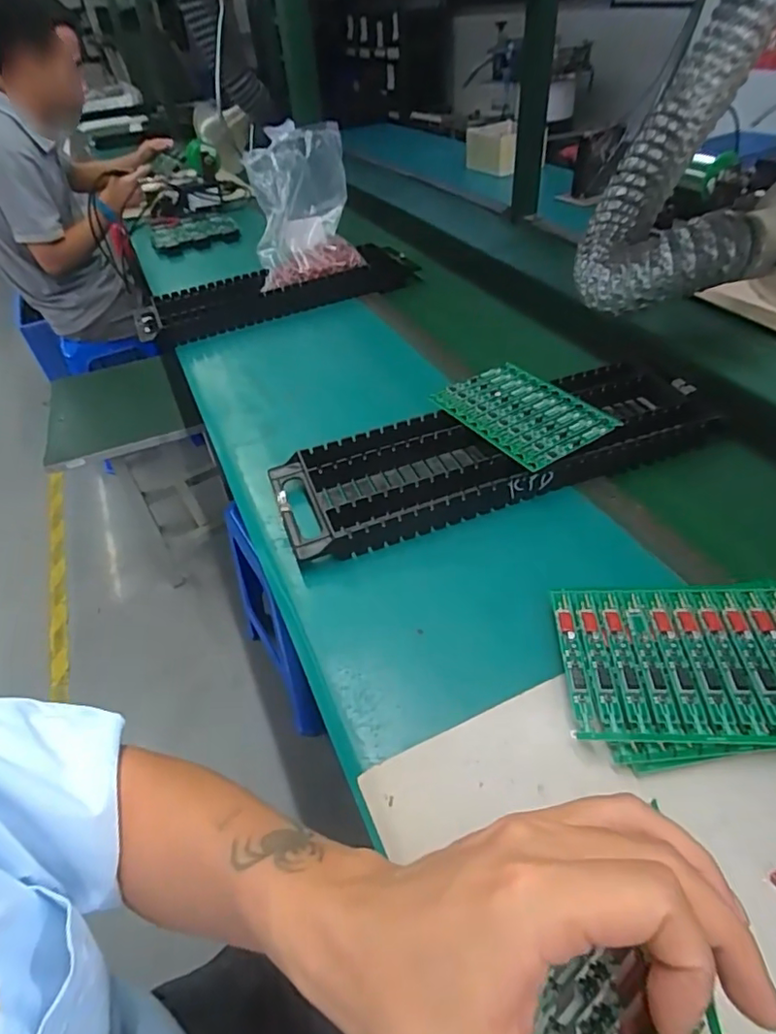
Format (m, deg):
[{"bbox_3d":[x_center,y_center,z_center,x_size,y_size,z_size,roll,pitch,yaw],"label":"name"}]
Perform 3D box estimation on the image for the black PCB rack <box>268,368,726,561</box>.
[{"bbox_3d":[0.113,-0.068,0.574,0.459,0.043,0.138,-16,44,-10],"label":"black PCB rack"}]

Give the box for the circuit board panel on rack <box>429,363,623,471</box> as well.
[{"bbox_3d":[0.139,-0.111,0.579,0.117,0.005,0.157,-27,48,-21],"label":"circuit board panel on rack"}]

